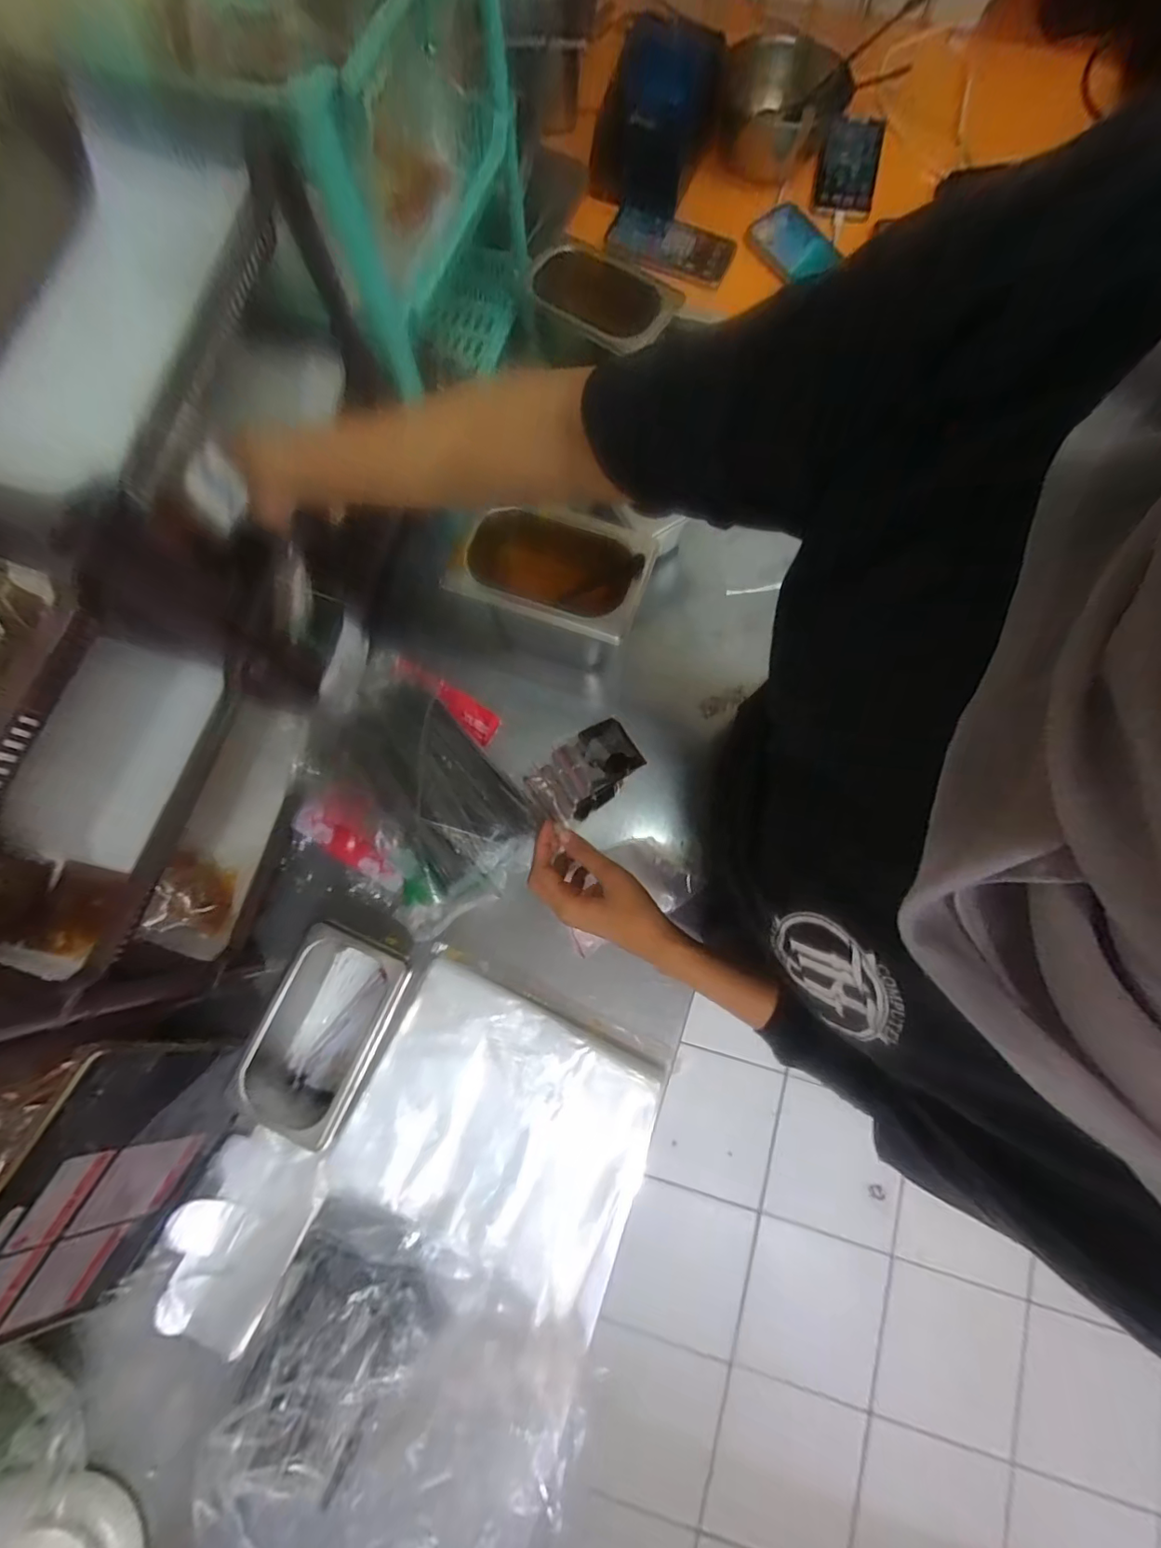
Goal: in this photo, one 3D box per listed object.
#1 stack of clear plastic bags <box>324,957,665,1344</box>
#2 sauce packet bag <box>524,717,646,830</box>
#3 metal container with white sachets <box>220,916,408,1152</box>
[{"bbox_3d":[-0.071,0.332,0.500,0.262,0.020,0.218,24,79,6],"label":"stack of clear plastic bags"},{"bbox_3d":[0.004,-0.003,0.572,0.126,0.021,0.075,-39,80,-7],"label":"sauce packet bag"},{"bbox_3d":[-0.236,0.234,0.508,0.106,0.064,0.170,24,79,6],"label":"metal container with white sachets"}]

